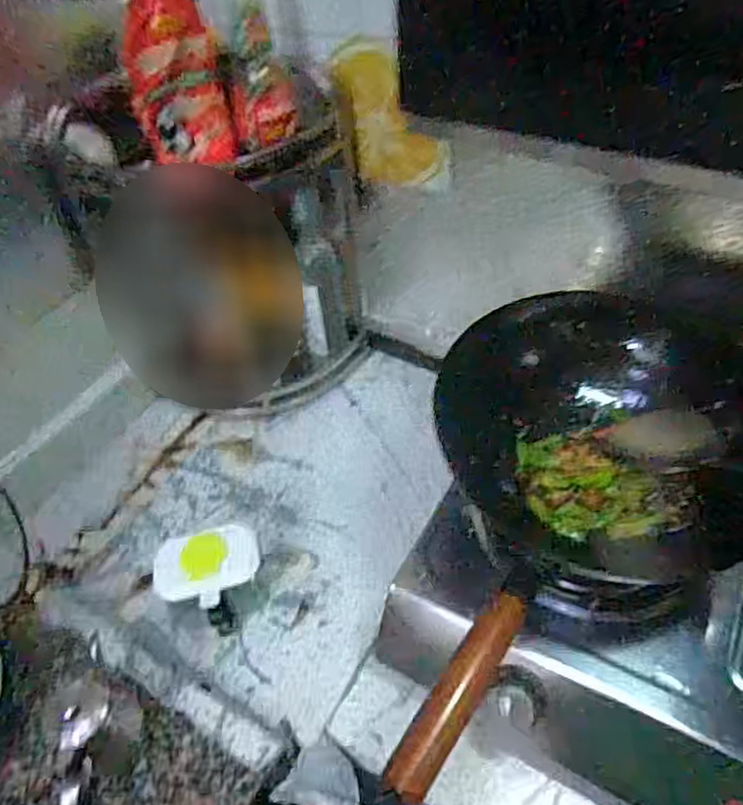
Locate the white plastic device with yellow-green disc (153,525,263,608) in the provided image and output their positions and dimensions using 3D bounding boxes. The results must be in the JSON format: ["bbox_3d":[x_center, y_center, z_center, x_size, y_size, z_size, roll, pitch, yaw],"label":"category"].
[{"bbox_3d":[-0.183,0.185,0.729,0.114,0.022,0.086,-20,58,-8],"label":"white plastic device with yellow-green disc"}]

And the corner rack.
[{"bbox_3d":[-0.212,-0.190,0.892,0.339,0.421,0.225,15,51,19],"label":"corner rack"}]

